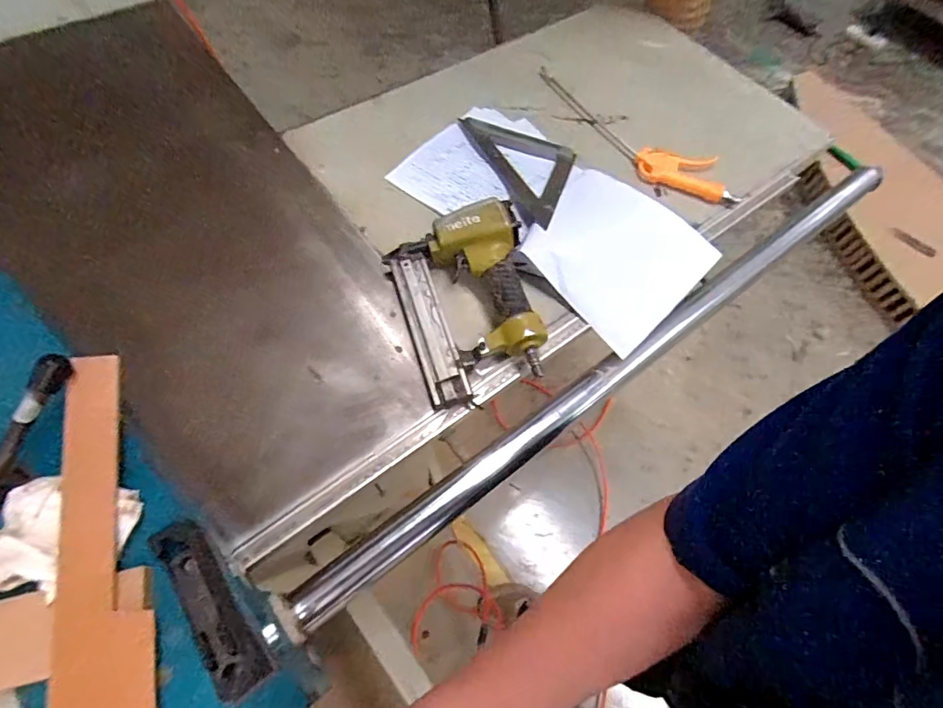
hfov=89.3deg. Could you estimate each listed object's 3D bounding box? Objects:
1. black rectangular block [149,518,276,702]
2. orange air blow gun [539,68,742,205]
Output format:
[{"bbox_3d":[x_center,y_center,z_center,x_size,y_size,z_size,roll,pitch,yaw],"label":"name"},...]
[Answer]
[{"bbox_3d":[-0.206,0.188,0.373,0.025,0.046,0.152,-35,71,-20],"label":"black rectangular block"},{"bbox_3d":[0.251,-0.346,0.755,0.111,0.029,0.380,-33,70,-19],"label":"orange air blow gun"}]

